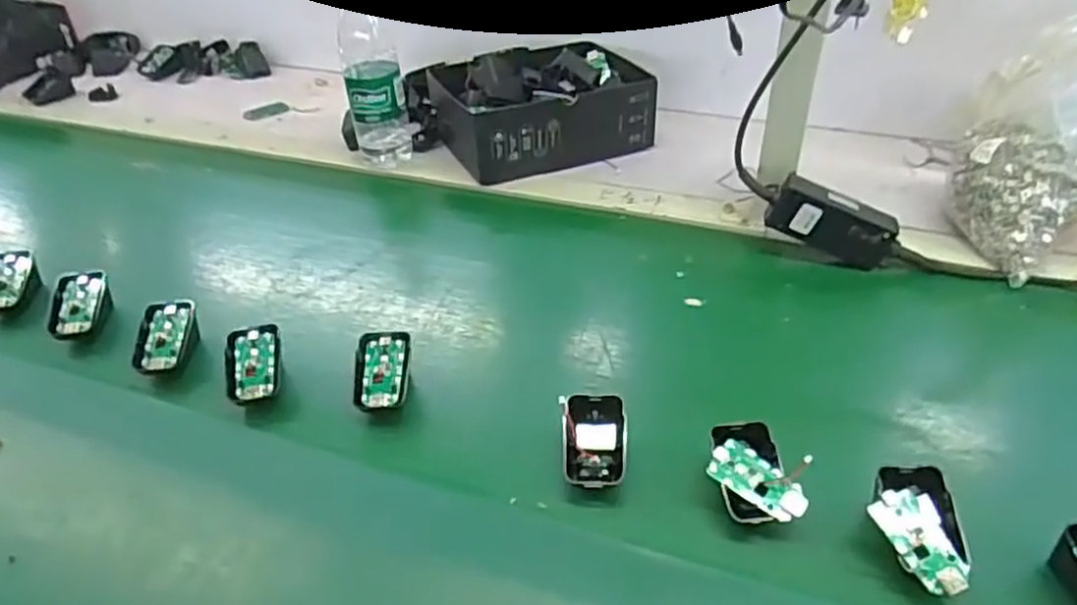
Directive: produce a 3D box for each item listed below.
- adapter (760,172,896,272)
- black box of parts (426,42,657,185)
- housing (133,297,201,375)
[{"bbox_3d":[0.286,-0.078,0.697,0.119,0.052,0.032,26,45,5],"label":"adapter"},{"bbox_3d":[0.006,-0.254,0.922,0.250,0.093,0.184,-15,35,-20],"label":"black box of parts"},{"bbox_3d":[-0.328,0.035,0.632,0.042,0.041,0.067,-3,38,-1],"label":"housing"}]

